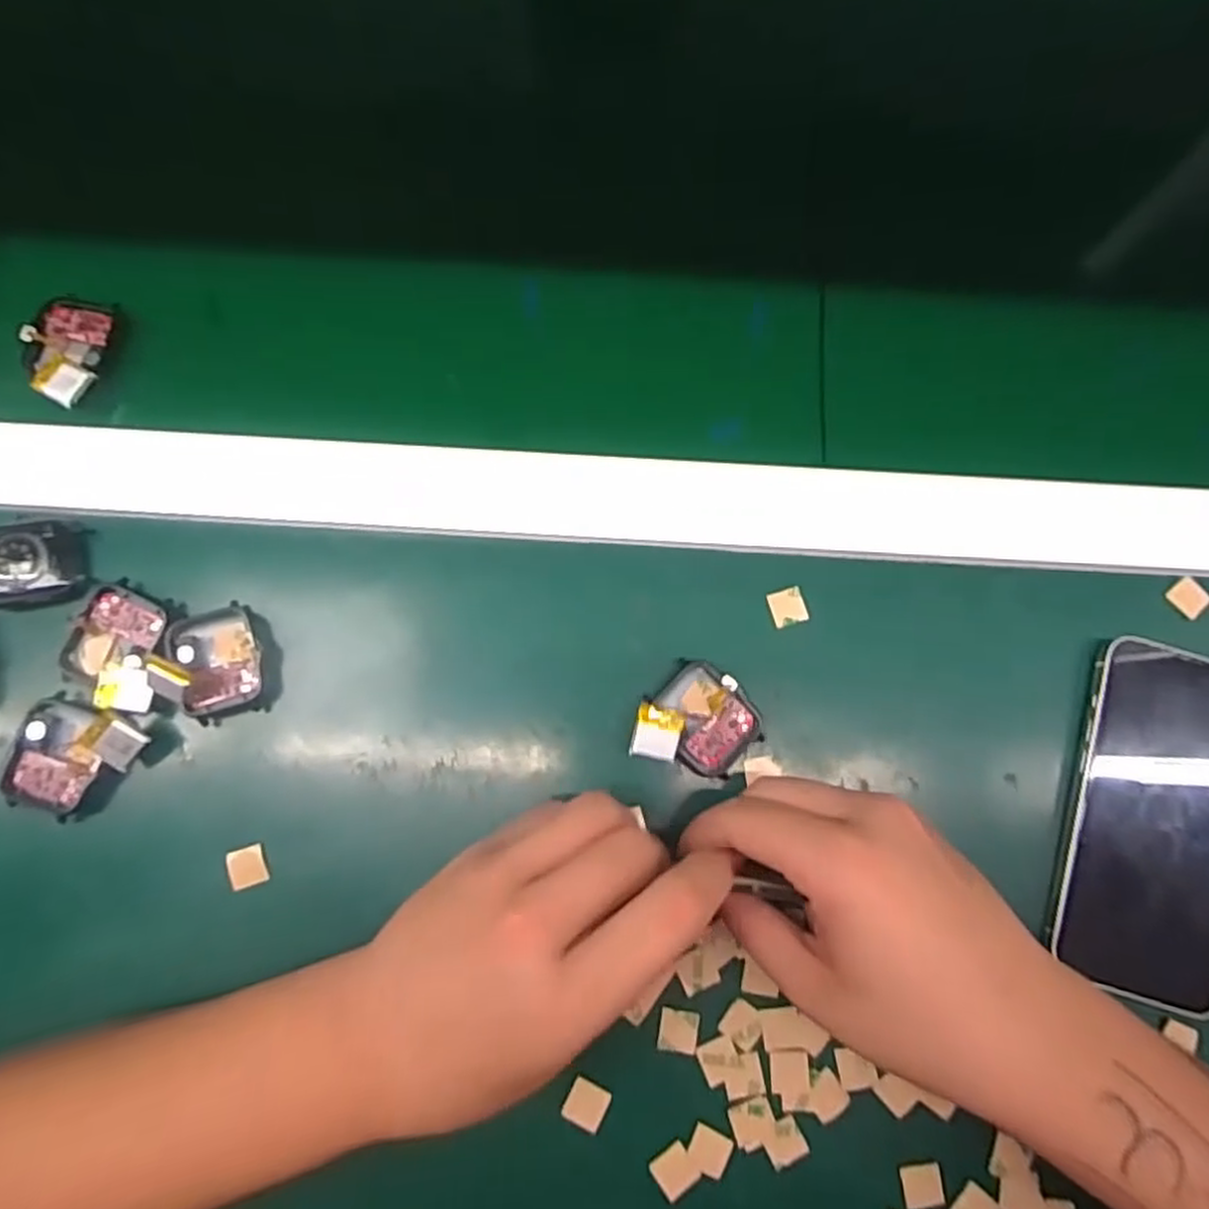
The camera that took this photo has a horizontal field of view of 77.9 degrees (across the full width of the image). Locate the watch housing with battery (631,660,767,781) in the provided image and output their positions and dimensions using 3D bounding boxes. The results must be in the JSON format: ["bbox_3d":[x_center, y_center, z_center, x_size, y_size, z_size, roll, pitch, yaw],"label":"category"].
[{"bbox_3d":[0.040,0.049,0.317,0.049,0.015,0.045,24,79,4],"label":"watch housing with battery"}]

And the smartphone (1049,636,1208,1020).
[{"bbox_3d":[0.238,0.091,0.319,0.075,0.012,0.144,17,79,3],"label":"smartphone"}]

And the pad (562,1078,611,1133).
[{"bbox_3d":[-0.007,0.200,0.297,0.016,0.004,0.016,25,80,4],"label":"pad"}]

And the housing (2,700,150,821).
[{"bbox_3d":[-0.219,0.065,0.307,0.051,0.018,0.047,0,79,-1],"label":"housing"}]

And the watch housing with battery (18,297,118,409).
[{"bbox_3d":[-0.249,-0.117,0.343,0.035,0.015,0.056,4,79,0],"label":"watch housing with battery"}]

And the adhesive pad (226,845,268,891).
[{"bbox_3d":[-0.148,0.109,0.310,0.014,0.005,0.015,-18,79,-4],"label":"adhesive pad"}]

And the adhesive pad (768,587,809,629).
[{"bbox_3d":[0.083,0.001,0.336,0.015,0.004,0.016,-16,79,-4],"label":"adhesive pad"}]

